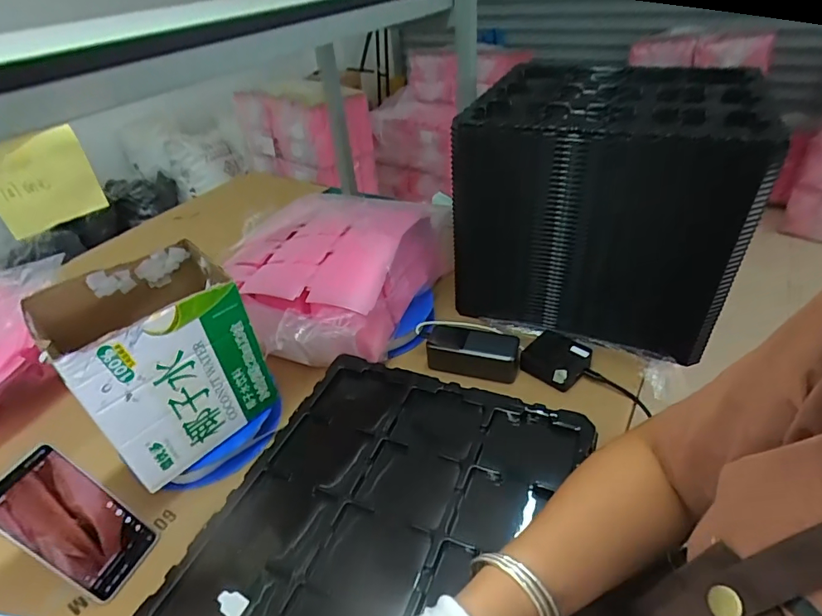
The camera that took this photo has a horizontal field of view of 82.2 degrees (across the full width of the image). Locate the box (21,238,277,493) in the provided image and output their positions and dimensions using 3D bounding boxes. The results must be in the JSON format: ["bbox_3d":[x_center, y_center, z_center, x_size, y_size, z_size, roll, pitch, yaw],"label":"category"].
[{"bbox_3d":[-0.300,0.058,0.572,0.147,0.200,0.187,25,47,33],"label":"box"}]

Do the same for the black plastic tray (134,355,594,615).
[{"bbox_3d":[-0.019,0.220,0.472,0.327,0.045,0.373,11,40,20],"label":"black plastic tray"}]

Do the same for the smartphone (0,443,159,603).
[{"bbox_3d":[-0.344,0.221,0.484,0.014,0.169,0.080,-18,28,32],"label":"smartphone"}]

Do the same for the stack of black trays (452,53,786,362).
[{"bbox_3d":[0.307,-0.190,0.791,0.380,0.323,0.375,12,40,21],"label":"stack of black trays"}]

